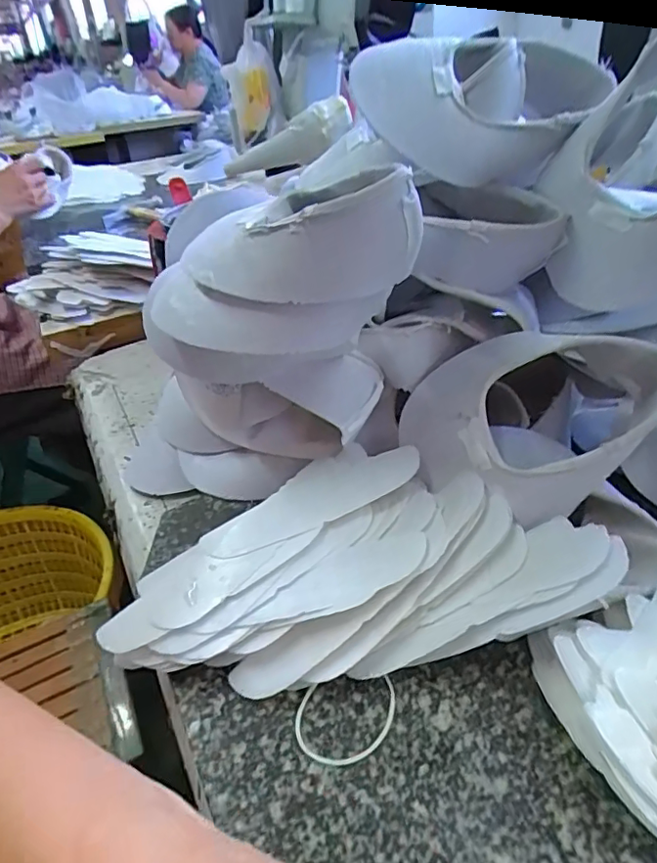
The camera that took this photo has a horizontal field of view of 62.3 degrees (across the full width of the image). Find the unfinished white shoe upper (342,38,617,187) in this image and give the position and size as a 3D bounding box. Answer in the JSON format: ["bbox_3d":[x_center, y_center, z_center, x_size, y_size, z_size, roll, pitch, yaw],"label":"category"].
[{"bbox_3d":[0.100,-0.219,0.373,0.159,0.082,0.045,-6,37,0],"label":"unfinished white shoe upper"}]

